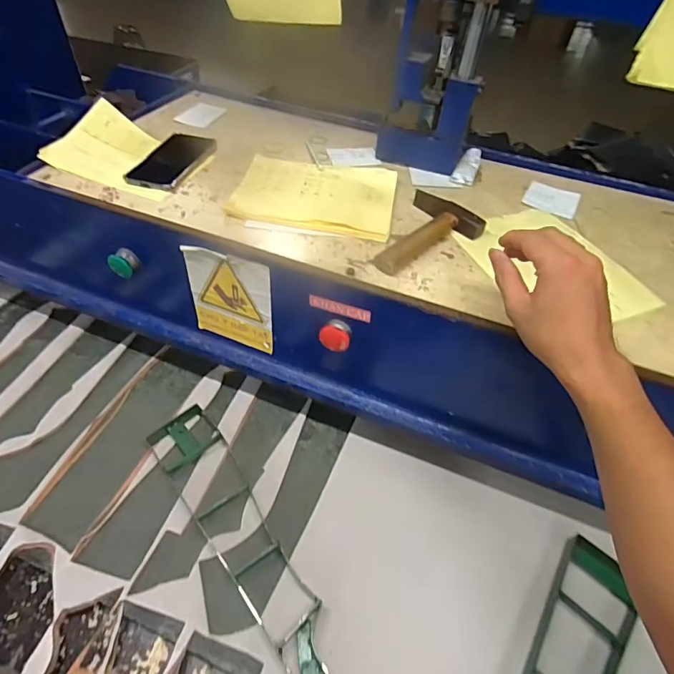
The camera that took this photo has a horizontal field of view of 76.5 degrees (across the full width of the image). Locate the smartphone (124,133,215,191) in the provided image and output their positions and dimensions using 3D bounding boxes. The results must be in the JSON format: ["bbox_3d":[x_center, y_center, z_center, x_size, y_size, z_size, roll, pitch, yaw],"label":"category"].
[{"bbox_3d":[-0.253,-0.273,0.665,0.074,0.016,0.153,15,51,9],"label":"smartphone"}]

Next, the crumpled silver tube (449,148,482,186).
[{"bbox_3d":[0.218,-0.286,0.715,0.037,0.015,0.099,17,51,11],"label":"crumpled silver tube"}]

